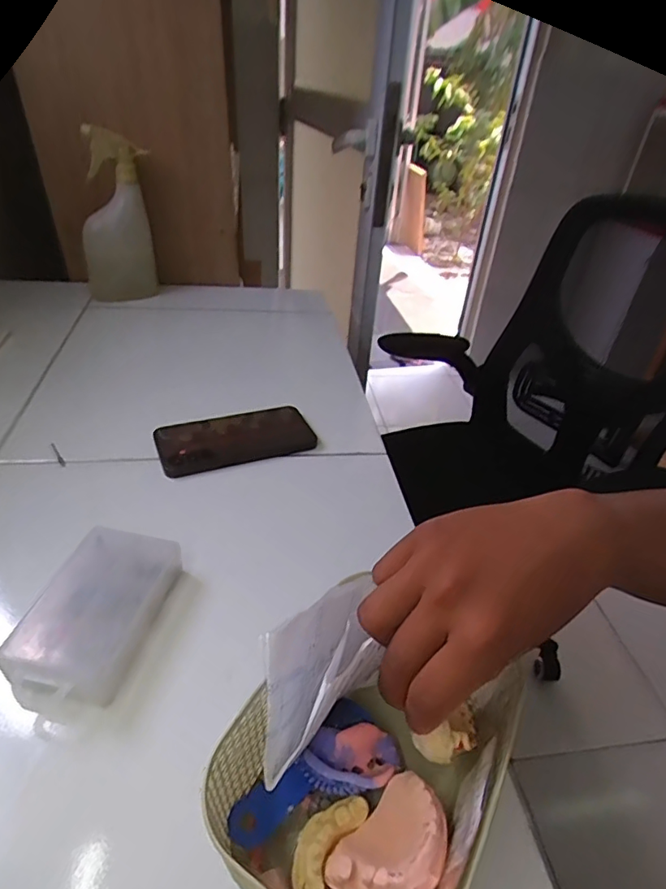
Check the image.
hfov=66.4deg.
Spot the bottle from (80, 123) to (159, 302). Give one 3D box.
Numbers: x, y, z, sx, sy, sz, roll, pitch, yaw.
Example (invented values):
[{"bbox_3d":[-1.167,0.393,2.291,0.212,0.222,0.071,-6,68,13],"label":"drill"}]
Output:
[{"bbox_3d":[-0.345,-0.350,0.805,0.108,0.235,0.052,-10,39,-20],"label":"bottle"}]

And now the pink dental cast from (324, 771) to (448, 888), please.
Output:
[{"bbox_3d":[0.031,0.199,0.250,0.059,0.030,0.043,-26,47,-36],"label":"pink dental cast"}]

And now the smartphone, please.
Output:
[{"bbox_3d":[-0.106,-0.009,0.559,0.165,0.011,0.082,-11,44,-22],"label":"smartphone"}]

